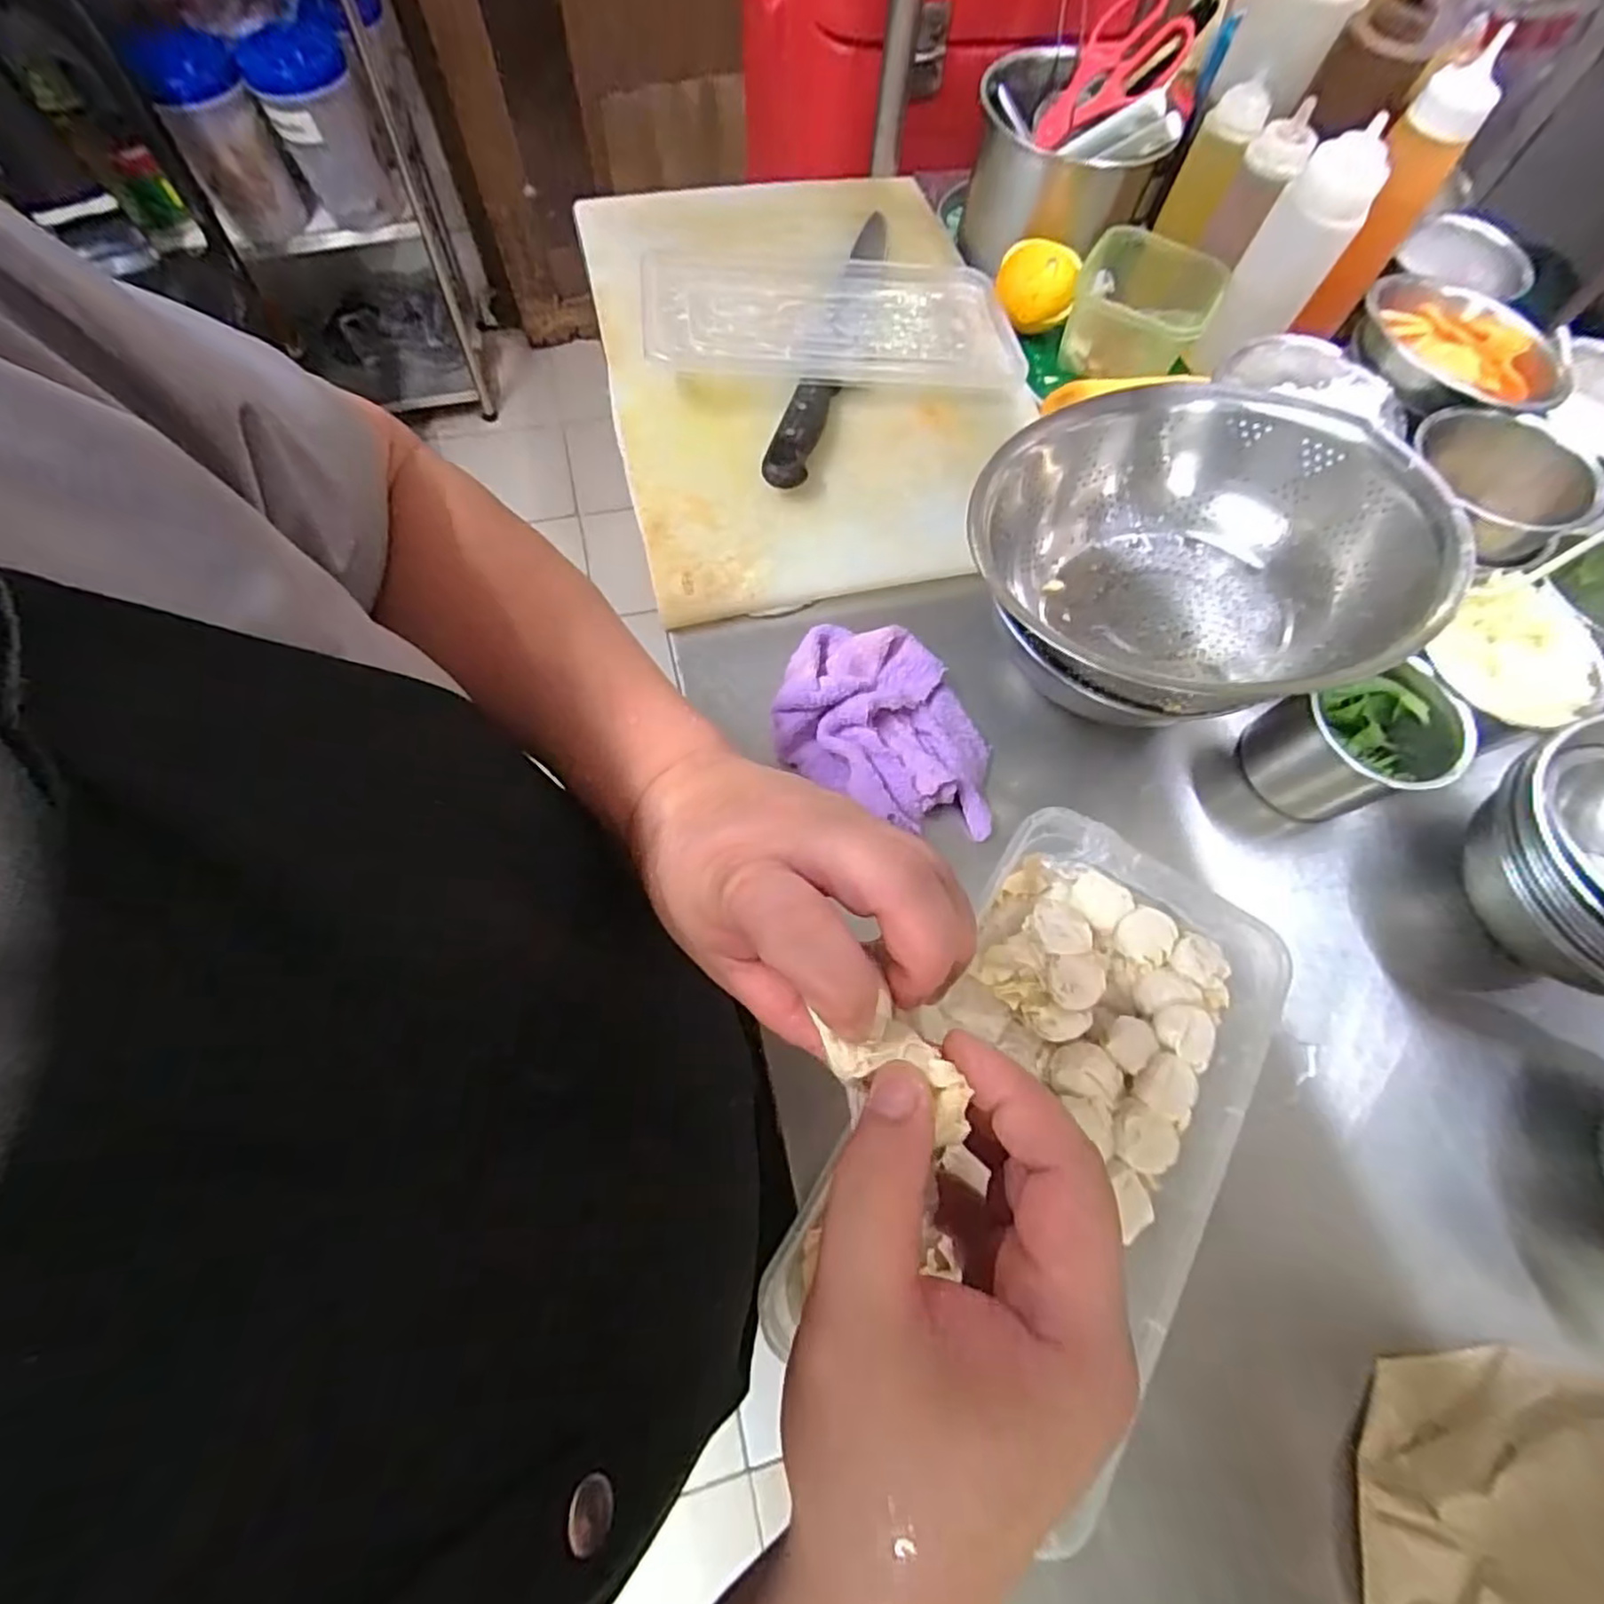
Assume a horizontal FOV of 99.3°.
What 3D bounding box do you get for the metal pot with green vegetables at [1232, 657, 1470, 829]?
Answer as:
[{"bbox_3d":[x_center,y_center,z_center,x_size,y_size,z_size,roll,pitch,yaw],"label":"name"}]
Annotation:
[{"bbox_3d":[0.377,-0.044,0.462,0.090,0.096,0.091,1,69,-2],"label":"metal pot with green vegetables"}]

